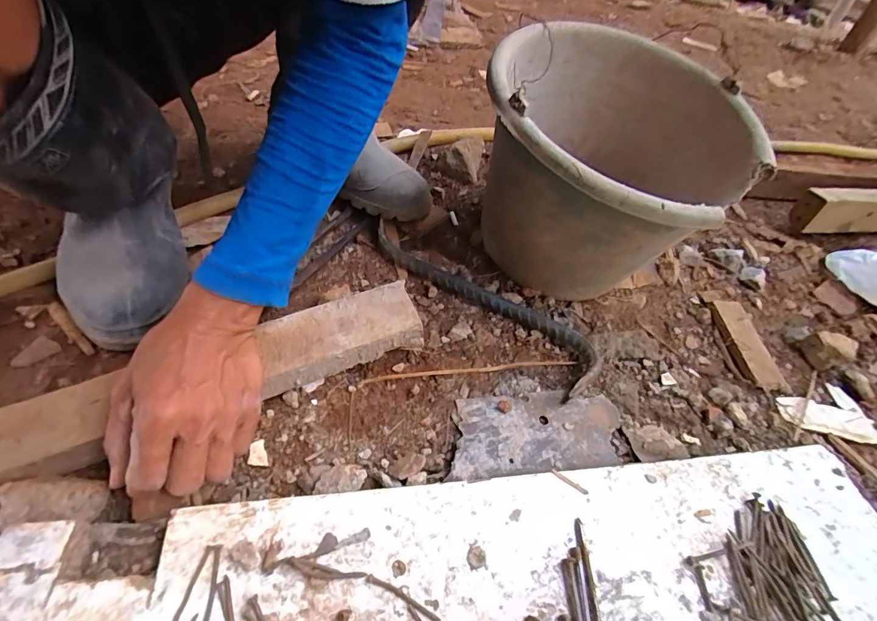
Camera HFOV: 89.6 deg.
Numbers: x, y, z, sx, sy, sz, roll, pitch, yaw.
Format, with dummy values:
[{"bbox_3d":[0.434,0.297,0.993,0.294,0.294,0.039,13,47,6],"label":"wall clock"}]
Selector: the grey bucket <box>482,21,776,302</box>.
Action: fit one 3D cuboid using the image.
[{"bbox_3d":[0.164,-0.134,0.474,0.253,0.218,0.245,3,50,-4],"label":"grey bucket"}]

